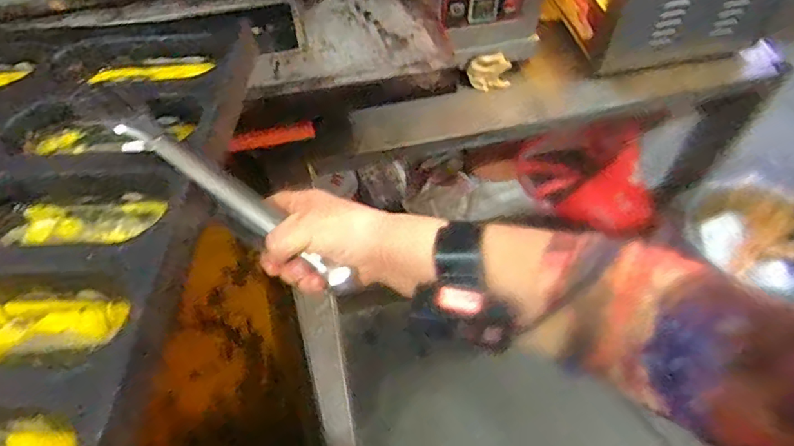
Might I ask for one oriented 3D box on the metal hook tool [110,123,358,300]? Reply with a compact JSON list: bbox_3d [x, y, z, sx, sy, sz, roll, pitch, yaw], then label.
[{"bbox_3d":[-0.128,-0.014,0.411,0.230,0.013,0.028,35,63,8],"label":"metal hook tool"}]

